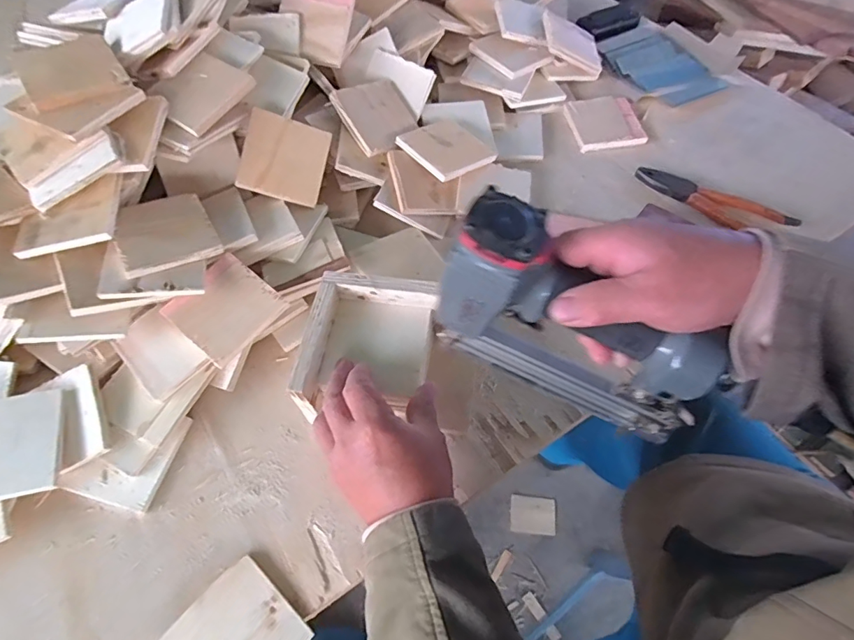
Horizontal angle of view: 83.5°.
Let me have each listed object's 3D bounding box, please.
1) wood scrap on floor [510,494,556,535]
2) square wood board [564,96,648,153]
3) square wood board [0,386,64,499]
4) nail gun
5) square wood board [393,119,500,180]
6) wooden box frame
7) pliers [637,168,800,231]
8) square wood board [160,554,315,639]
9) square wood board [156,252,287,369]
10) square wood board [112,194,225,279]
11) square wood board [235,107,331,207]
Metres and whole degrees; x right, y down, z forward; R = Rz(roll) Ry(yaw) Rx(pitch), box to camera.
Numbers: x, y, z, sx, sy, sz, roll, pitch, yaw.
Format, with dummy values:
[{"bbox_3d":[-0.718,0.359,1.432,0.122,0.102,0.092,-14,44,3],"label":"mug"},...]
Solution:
[{"bbox_3d":[0.231,0.423,1.042,0.097,0.005,0.076,6,59,5],"label":"wood scrap on floor"},{"bbox_3d":[0.258,-0.286,0.693,0.093,0.014,0.100,-8,60,-3],"label":"square wood board"},{"bbox_3d":[-0.392,0.116,0.442,0.092,0.006,0.094,-8,67,-11],"label":"square wood board"},{"bbox_3d":[0.113,0.010,0.351,0.203,0.168,0.056,22,63,14],"label":"nail gun"},{"bbox_3d":[0.026,-0.225,0.619,0.100,0.013,0.101,-28,66,-26],"label":"square wood board"},{"bbox_3d":[-0.055,0.022,0.446,0.113,0.036,0.131,6,60,6],"label":"wooden box frame"},{"bbox_3d":[0.362,-0.150,0.611,0.193,0.018,0.045,30,65,18],"label":"pliers"},{"bbox_3d":[-0.159,0.263,0.393,0.091,0.013,0.093,37,68,21],"label":"square wood board"},{"bbox_3d":[-0.210,-0.014,0.496,0.092,0.008,0.092,39,73,12],"label":"square wood board"},{"bbox_3d":[-0.277,-0.095,0.504,0.093,0.010,0.095,-21,63,-28],"label":"square wood board"},{"bbox_3d":[-0.169,-0.193,0.571,0.092,0.006,0.093,13,92,-16],"label":"square wood board"}]

